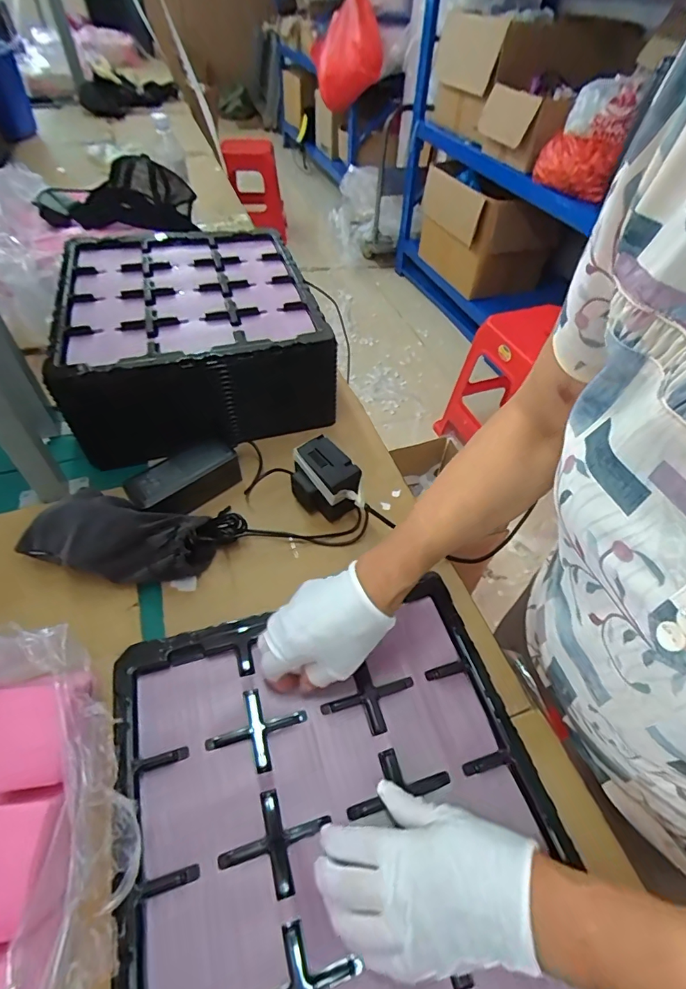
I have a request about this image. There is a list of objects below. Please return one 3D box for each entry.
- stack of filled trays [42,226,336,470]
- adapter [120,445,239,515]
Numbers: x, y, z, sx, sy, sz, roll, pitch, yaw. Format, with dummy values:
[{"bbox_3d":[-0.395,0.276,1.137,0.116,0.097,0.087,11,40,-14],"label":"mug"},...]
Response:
[{"bbox_3d":[-0.215,-0.241,0.674,0.331,0.132,0.404,-13,51,-11],"label":"stack of filled trays"},{"bbox_3d":[-0.192,-0.017,0.554,0.060,0.048,0.128,36,58,26],"label":"adapter"}]

